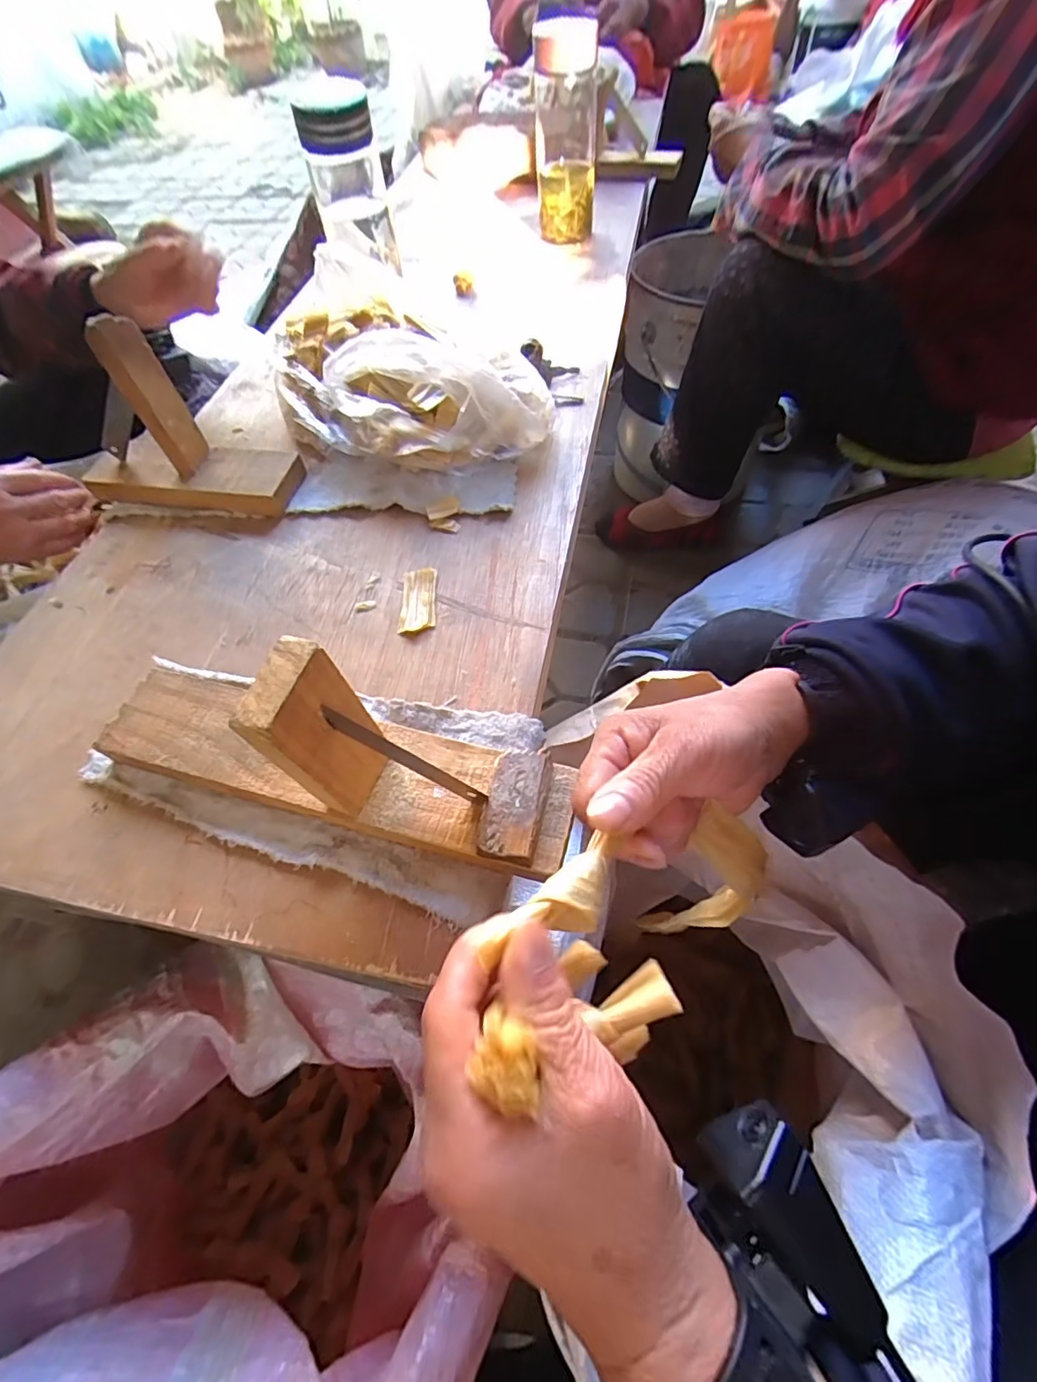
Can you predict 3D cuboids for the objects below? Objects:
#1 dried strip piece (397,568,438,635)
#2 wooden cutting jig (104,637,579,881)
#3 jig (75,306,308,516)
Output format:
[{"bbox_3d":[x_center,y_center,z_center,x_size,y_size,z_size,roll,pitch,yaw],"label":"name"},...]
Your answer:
[{"bbox_3d":[-0.071,-0.065,0.392,0.025,0.005,0.058,-2,56,2],"label":"dried strip piece"},{"bbox_3d":[-0.106,0.015,0.273,0.275,0.122,0.078,14,58,12],"label":"wooden cutting jig"},{"bbox_3d":[-0.274,-0.209,0.429,0.172,0.127,0.057,8,57,8],"label":"jig"}]

